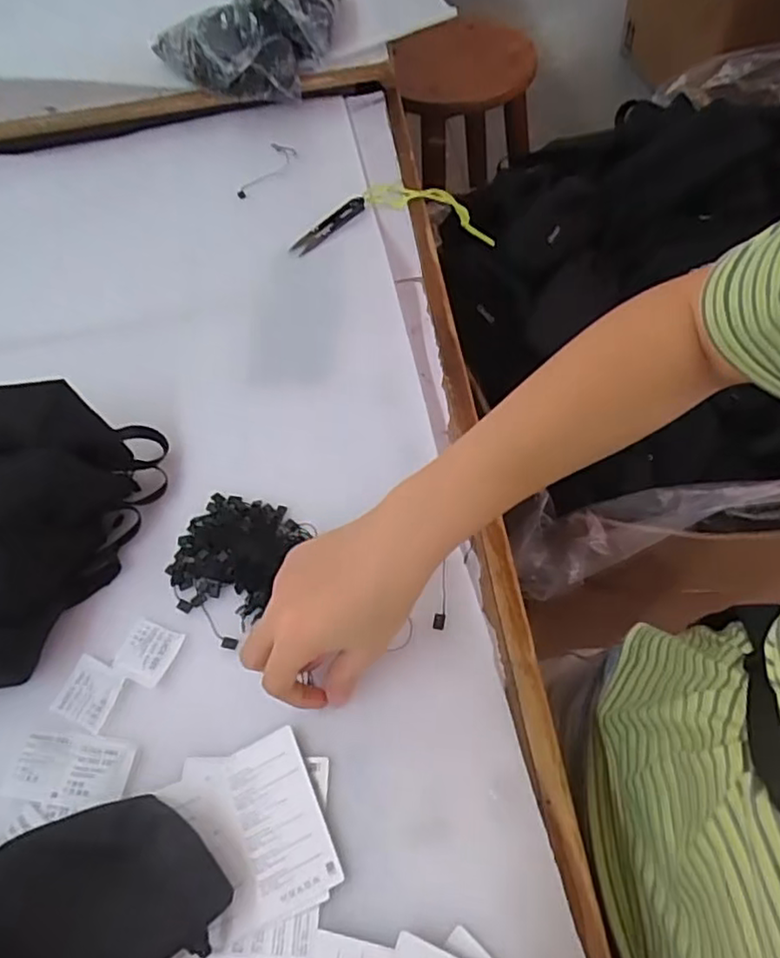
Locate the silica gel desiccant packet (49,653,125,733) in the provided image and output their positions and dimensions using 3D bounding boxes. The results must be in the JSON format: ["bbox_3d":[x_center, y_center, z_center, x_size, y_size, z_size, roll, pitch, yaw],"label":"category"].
[{"bbox_3d":[-0.195,0.137,0.424,0.039,0.004,0.039,17,61,16],"label":"silica gel desiccant packet"}]

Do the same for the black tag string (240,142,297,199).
[{"bbox_3d":[-0.134,-0.332,0.710,0.031,0.011,0.086,21,63,16],"label":"black tag string"}]

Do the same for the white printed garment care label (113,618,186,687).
[{"bbox_3d":[-0.161,0.115,0.436,0.037,0.004,0.038,15,60,15],"label":"white printed garment care label"}]

